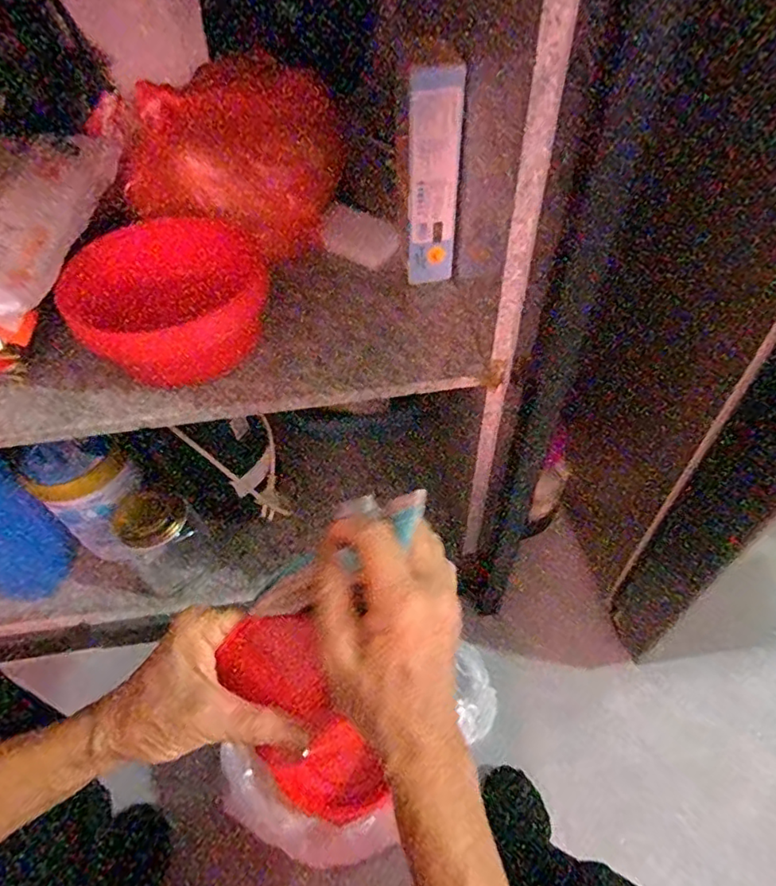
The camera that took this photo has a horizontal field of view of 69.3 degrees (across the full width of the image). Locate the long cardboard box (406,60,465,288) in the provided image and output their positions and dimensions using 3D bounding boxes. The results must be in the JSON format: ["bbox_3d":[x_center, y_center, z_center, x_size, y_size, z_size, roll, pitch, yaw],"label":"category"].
[{"bbox_3d":[0.042,-0.231,0.515,0.045,0.189,0.022,4,52,6],"label":"long cardboard box"}]

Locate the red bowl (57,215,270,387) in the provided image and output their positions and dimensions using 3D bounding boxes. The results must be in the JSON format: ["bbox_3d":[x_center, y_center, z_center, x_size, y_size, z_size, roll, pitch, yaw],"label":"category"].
[{"bbox_3d":[-0.202,-0.142,0.530,0.151,0.072,0.167,6,53,7],"label":"red bowl"}]

